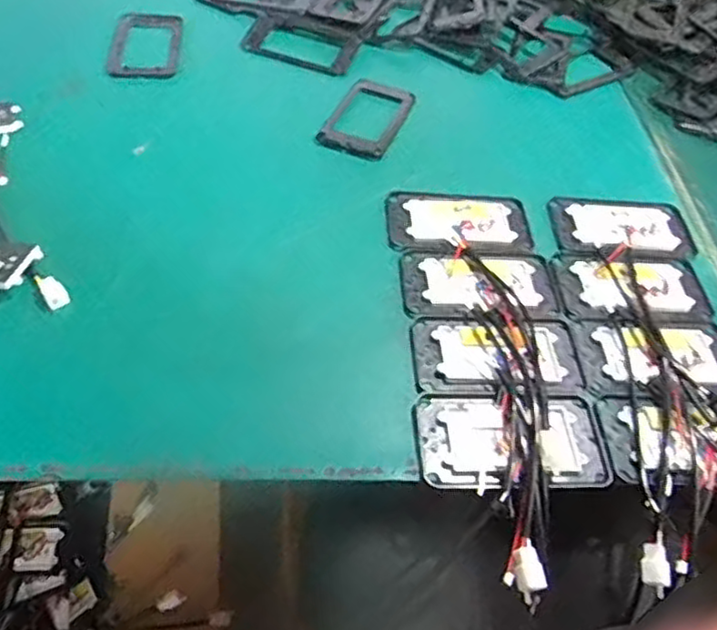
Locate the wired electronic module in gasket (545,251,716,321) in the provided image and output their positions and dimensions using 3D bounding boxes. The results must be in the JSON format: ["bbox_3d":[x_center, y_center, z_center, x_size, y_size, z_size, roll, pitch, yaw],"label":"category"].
[{"bbox_3d":[0.280,-0.031,0.684,0.153,0.012,0.089,2,50,-4],"label":"wired electronic module in gasket"}]

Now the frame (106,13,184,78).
[{"bbox_3d":[-0.296,-0.377,0.927,0.091,0.013,0.152,-1,50,-6],"label":"frame"}]

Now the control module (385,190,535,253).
[{"bbox_3d":[0.109,-0.105,0.724,0.155,0.008,0.099,0,50,-6],"label":"control module"}]

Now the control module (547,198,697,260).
[{"bbox_3d":[0.294,-0.101,0.739,0.154,0.008,0.096,-1,50,-6],"label":"control module"}]

